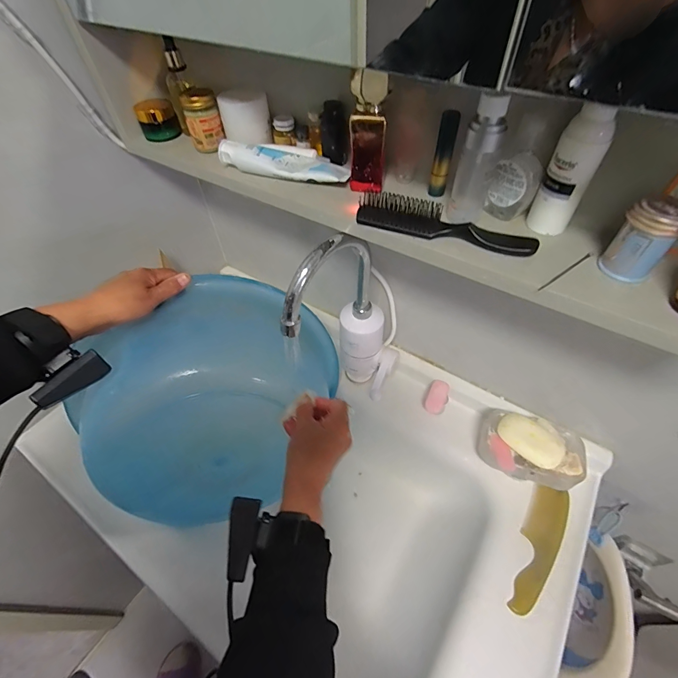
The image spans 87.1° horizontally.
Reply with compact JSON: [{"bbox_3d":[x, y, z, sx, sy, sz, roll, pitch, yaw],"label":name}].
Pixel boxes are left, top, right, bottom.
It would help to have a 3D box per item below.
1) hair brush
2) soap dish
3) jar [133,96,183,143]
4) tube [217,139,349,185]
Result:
[{"bbox_3d":[0.099,-0.111,0.340,0.167,0.018,0.035,19,54,16],"label":"hair brush"},{"bbox_3d":[0.278,0.162,0.523,0.139,0.067,0.096,12,53,11],"label":"soap dish"},{"bbox_3d":[-0.254,-0.308,0.500,0.050,0.043,0.051,-1,51,1],"label":"jar"},{"bbox_3d":[-0.062,-0.212,0.418,0.157,0.025,0.057,11,53,11],"label":"tube"}]

